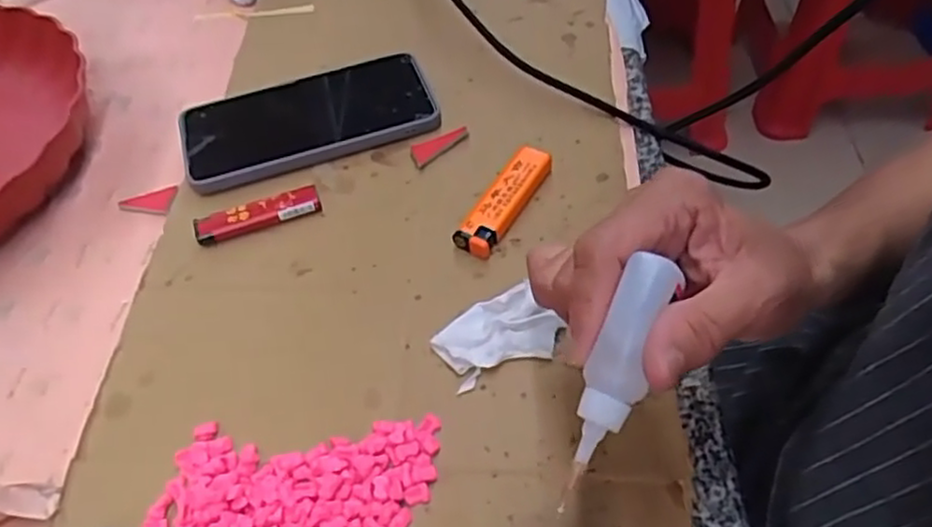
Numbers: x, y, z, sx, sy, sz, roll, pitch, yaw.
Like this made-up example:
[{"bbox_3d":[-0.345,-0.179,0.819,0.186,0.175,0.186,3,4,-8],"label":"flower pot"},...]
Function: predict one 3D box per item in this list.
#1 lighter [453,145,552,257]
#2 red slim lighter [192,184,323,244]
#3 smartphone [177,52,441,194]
[{"bbox_3d":[0.023,-0.037,0.415,0.023,0.015,0.080,25,58,20],"label":"lighter"},{"bbox_3d":[-0.124,-0.030,0.423,0.073,0.012,0.018,-16,54,-8],"label":"red slim lighter"},{"bbox_3d":[-0.105,-0.097,0.470,0.161,0.016,0.080,-17,54,-9],"label":"smartphone"}]

